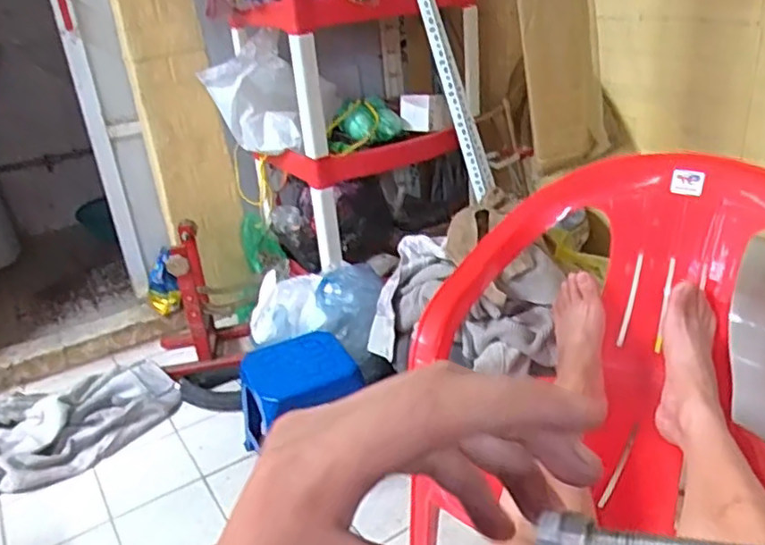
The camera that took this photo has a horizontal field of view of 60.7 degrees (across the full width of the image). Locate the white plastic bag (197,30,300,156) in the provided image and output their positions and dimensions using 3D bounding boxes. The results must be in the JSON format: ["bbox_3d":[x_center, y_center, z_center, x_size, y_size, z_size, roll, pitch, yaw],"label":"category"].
[{"bbox_3d":[-0.306,-0.403,1.529,0.204,0.250,0.082,-10,27,-9],"label":"white plastic bag"}]

